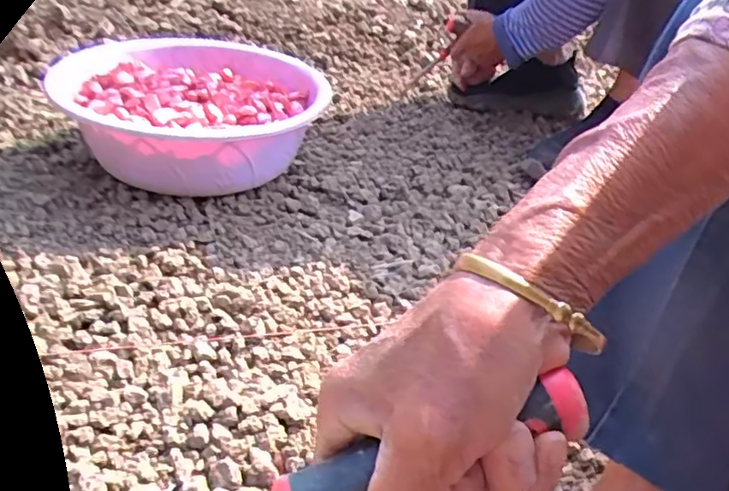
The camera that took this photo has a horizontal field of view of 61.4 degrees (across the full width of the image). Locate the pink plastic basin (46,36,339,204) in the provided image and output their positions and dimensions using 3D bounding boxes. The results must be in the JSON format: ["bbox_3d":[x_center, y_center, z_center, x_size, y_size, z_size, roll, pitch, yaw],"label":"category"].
[{"bbox_3d":[-0.243,-0.183,0.902,0.345,0.128,0.357,1,33,-10],"label":"pink plastic basin"}]

